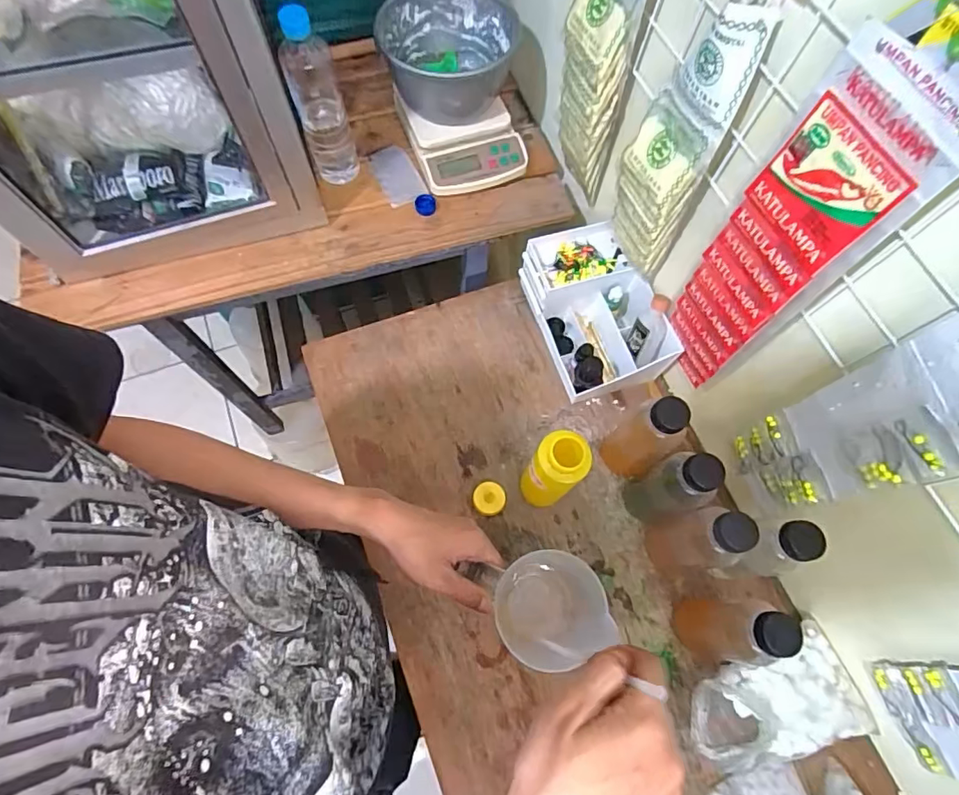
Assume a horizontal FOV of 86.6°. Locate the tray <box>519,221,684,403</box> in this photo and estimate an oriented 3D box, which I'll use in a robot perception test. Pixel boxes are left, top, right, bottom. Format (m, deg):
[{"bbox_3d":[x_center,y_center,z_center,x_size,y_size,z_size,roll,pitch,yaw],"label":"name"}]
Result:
[{"bbox_3d":[0.165,-0.124,0.754,0.145,0.105,0.231,-19,71,-10],"label":"tray"}]

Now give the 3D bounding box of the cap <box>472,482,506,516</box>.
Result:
[{"bbox_3d":[0.013,0.138,0.694,0.044,0.020,0.042,1,69,-3],"label":"cap"}]

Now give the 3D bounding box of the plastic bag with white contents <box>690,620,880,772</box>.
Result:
[{"bbox_3d":[0.348,0.365,0.594,0.194,0.059,0.114,-20,71,-10],"label":"plastic bag with white contents"}]

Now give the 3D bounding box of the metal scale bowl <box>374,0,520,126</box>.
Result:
[{"bbox_3d":[-0.045,-0.484,0.744,0.181,0.123,0.178,1,69,-3],"label":"metal scale bowl"}]

